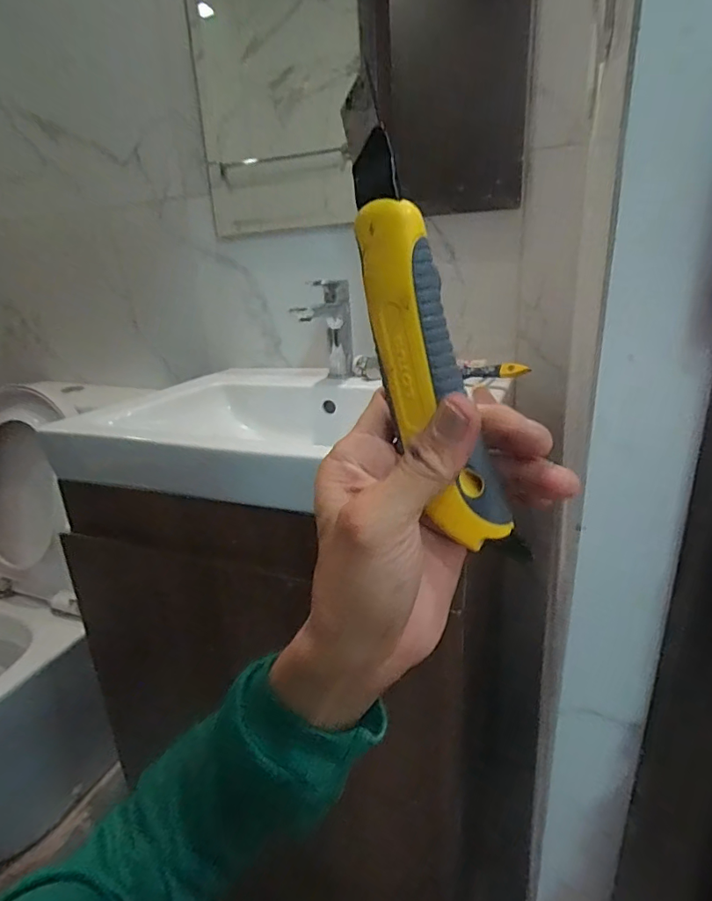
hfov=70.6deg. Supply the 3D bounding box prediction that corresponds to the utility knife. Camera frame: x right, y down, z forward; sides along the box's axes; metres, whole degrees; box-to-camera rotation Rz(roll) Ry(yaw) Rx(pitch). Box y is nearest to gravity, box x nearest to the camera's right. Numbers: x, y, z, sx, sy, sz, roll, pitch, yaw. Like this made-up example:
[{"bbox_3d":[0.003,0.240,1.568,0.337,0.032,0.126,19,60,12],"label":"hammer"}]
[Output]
[{"bbox_3d":[0.025,-0.038,0.204,0.016,0.159,0.032,-22,7,-42],"label":"utility knife"}]

